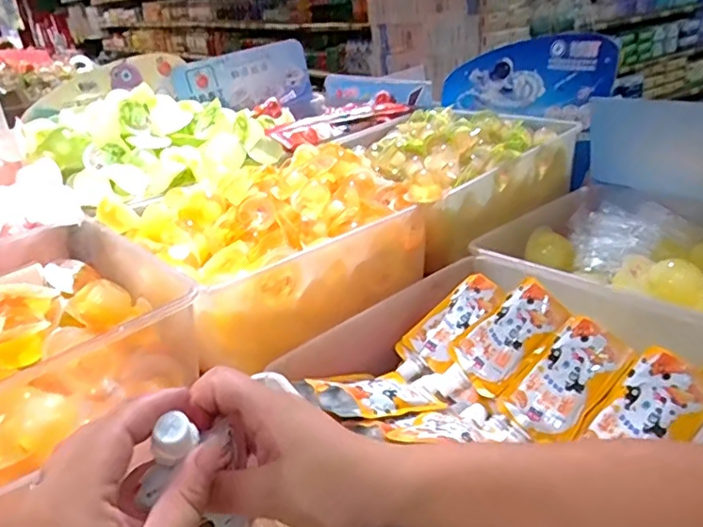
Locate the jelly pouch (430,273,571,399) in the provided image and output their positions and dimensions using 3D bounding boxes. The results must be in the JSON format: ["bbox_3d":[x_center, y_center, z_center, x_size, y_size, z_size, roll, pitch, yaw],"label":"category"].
[{"bbox_3d":[0.128,0.072,0.512,0.018,0.129,0.062,25,23,-50],"label":"jelly pouch"}]

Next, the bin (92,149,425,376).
[{"bbox_3d":[-0.083,-0.027,0.660,0.303,0.131,0.269,-24,31,-31],"label":"bin"}]

